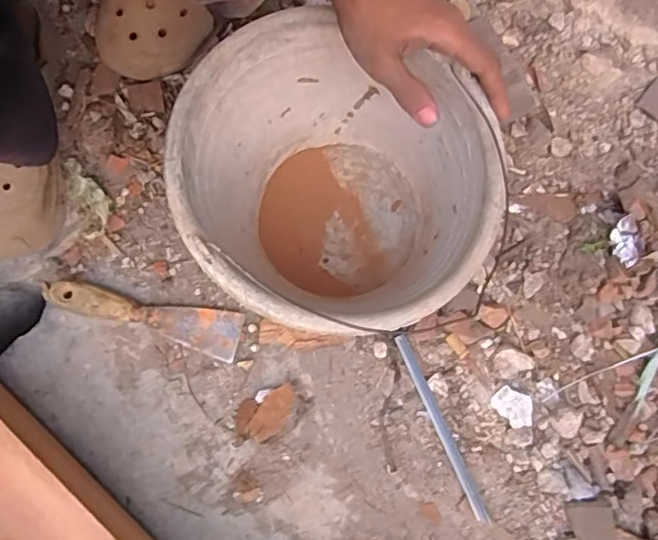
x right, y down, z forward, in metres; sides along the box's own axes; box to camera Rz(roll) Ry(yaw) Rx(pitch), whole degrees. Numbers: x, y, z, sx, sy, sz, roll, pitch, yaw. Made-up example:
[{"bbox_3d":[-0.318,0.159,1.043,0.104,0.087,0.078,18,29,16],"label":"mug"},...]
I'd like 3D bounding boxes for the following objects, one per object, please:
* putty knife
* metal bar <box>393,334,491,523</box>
[{"bbox_3d":[-0.181,0.043,0.551,0.190,0.021,0.043,13,75,2],"label":"putty knife"},{"bbox_3d":[0.104,0.145,0.537,0.014,0.012,0.178,-22,77,-8],"label":"metal bar"}]

